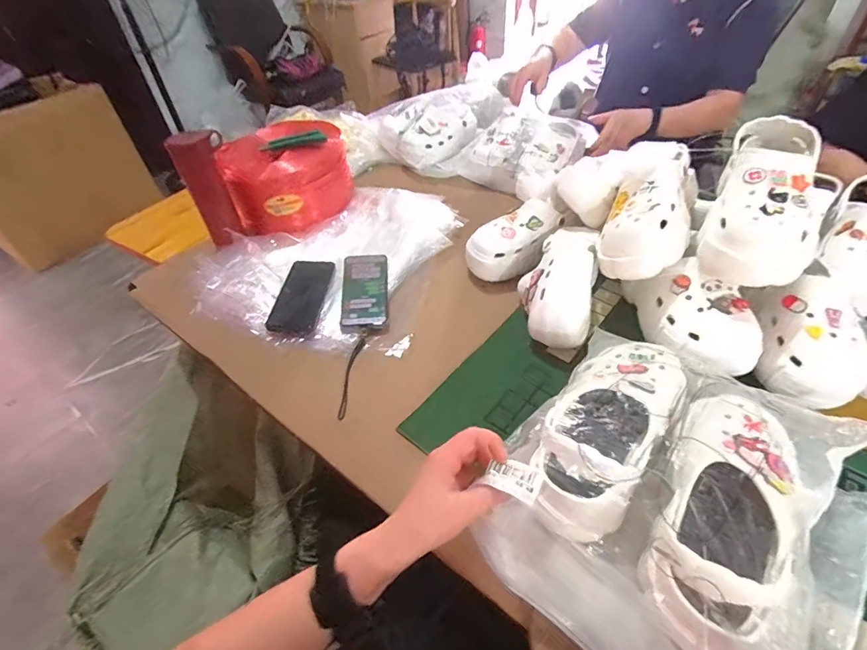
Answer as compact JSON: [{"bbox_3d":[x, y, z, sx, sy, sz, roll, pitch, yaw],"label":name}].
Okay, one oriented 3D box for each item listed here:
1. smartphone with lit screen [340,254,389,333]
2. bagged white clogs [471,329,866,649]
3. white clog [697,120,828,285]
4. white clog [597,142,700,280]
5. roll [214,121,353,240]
[{"bbox_3d":[-0.112,-0.058,0.701,0.072,0.009,0.154,-2,55,-4],"label":"smartphone with lit screen"},{"bbox_3d":[0.244,0.164,0.408,0.307,0.109,0.320,26,52,28],"label":"bagged white clogs"},{"bbox_3d":[0.432,-0.156,0.551,0.120,0.116,0.209,23,51,25],"label":"white clog"},{"bbox_3d":[0.311,-0.162,0.609,0.110,0.091,0.222,19,67,22],"label":"white clog"},{"bbox_3d":[-0.287,-0.297,0.847,0.230,0.130,0.265,-14,45,-10],"label":"roll"}]

